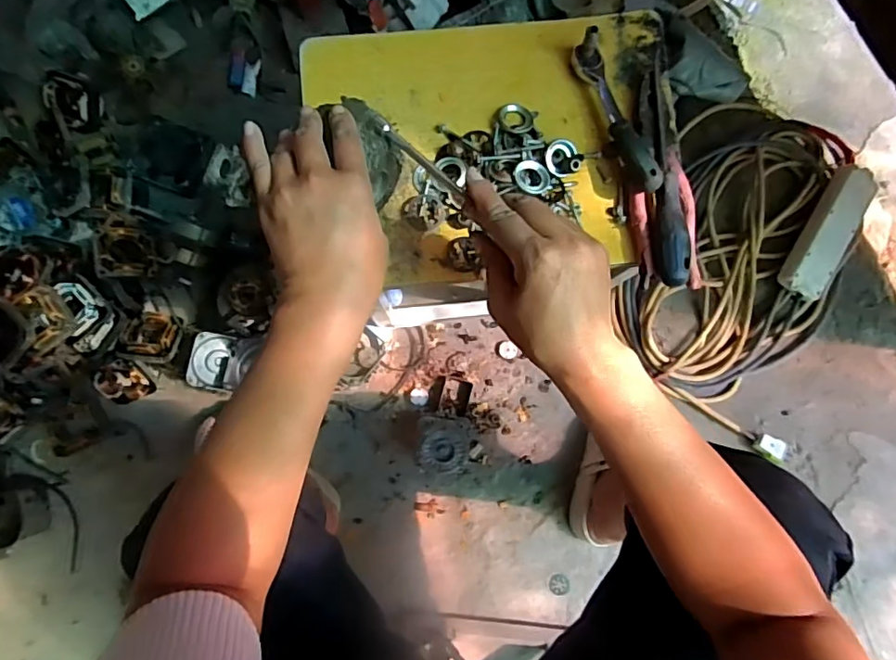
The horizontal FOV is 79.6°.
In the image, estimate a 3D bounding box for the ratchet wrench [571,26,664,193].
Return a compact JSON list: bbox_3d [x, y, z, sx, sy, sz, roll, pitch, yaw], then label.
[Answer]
[{"bbox_3d":[0.149,-0.187,0.466,0.022,0.036,0.148,-22,83,-3],"label":"ratchet wrench"}]

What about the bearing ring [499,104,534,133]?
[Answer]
[{"bbox_3d":[0.062,-0.190,0.483,0.030,0.008,0.026,-11,82,-2],"label":"bearing ring"}]

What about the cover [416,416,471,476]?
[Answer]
[{"bbox_3d":[-0.007,0.181,0.829,0.078,0.077,0.089,4,82,0],"label":"cover"}]

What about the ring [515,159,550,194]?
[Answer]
[{"bbox_3d":[0.073,-0.132,0.466,0.033,0.004,0.028,8,80,-18],"label":"ring"}]

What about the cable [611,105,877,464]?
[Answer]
[{"bbox_3d":[0.492,-0.126,0.903,0.356,0.081,0.560,24,81,2],"label":"cable"}]

